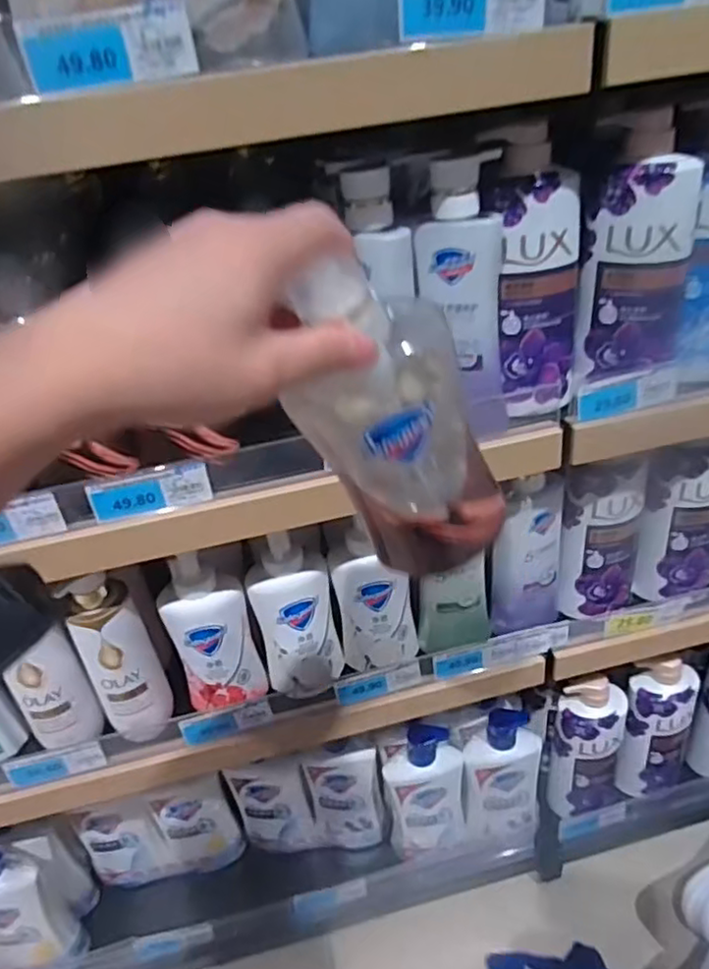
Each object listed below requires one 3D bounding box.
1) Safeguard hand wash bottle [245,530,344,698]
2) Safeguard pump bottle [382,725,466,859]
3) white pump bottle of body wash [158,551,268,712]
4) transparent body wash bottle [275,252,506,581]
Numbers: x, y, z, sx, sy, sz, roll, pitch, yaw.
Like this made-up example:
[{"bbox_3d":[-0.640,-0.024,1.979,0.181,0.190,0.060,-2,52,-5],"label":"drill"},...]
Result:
[{"bbox_3d":[-0.062,0.146,0.716,0.083,0.195,0.046,-11,33,-7],"label":"Safeguard hand wash bottle"},{"bbox_3d":[0.096,0.414,0.888,0.103,0.207,0.057,-9,33,-3],"label":"Safeguard pump bottle"},{"bbox_3d":[-0.156,0.154,0.707,0.083,0.198,0.058,-17,34,-15],"label":"white pump bottle of body wash"},{"bbox_3d":[0.029,-0.021,0.342,0.074,0.204,0.054,-44,45,-20],"label":"transparent body wash bottle"}]

